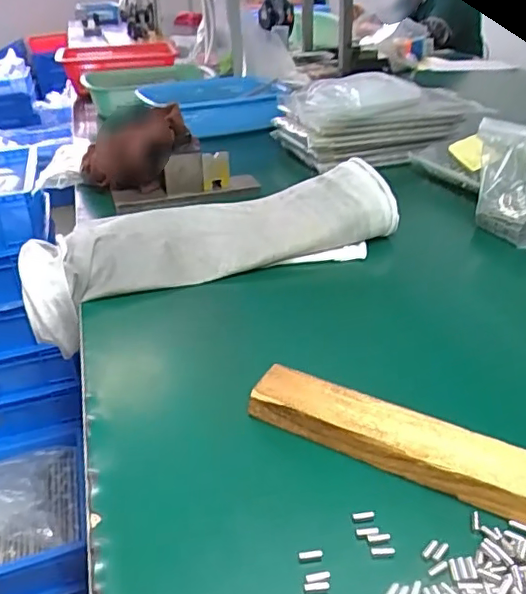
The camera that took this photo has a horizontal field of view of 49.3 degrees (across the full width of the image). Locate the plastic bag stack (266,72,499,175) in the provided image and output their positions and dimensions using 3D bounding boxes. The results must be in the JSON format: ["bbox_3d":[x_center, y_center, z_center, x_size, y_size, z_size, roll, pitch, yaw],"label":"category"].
[{"bbox_3d":[0.184,-0.308,0.940,0.291,0.129,0.178,-13,32,-15],"label":"plastic bag stack"}]

